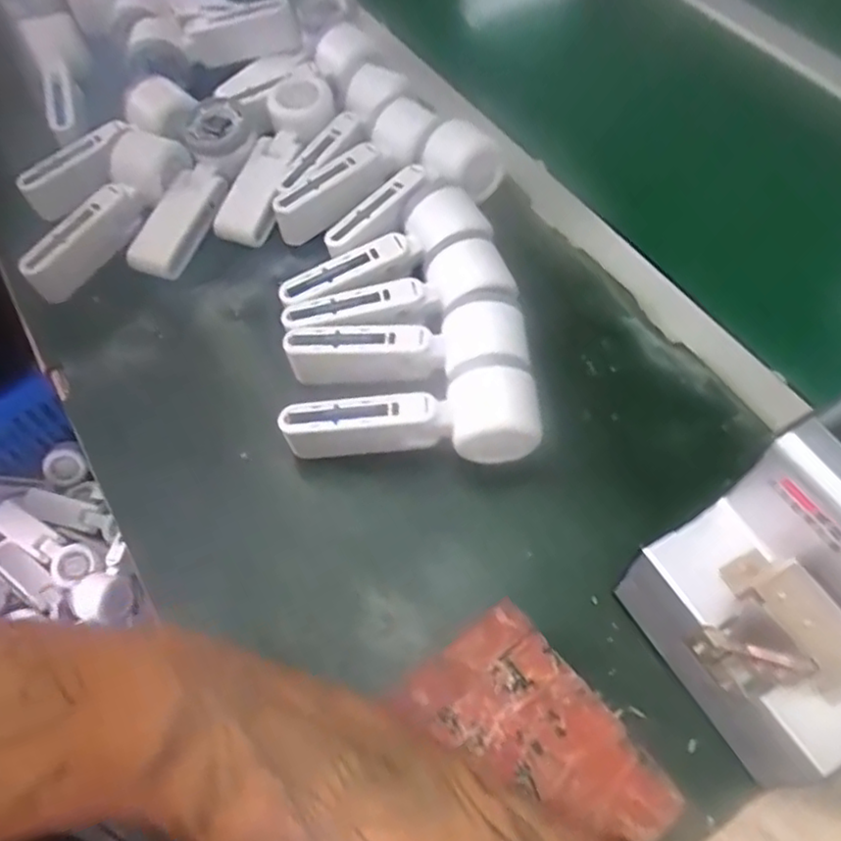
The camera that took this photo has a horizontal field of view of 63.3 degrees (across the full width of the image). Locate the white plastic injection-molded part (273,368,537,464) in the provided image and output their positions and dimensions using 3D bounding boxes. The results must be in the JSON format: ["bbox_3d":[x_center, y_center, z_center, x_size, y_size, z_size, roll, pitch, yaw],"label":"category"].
[{"bbox_3d":[-0.007,-0.004,0.444,0.163,0.044,0.051,-3,60,2],"label":"white plastic injection-molded part"}]

